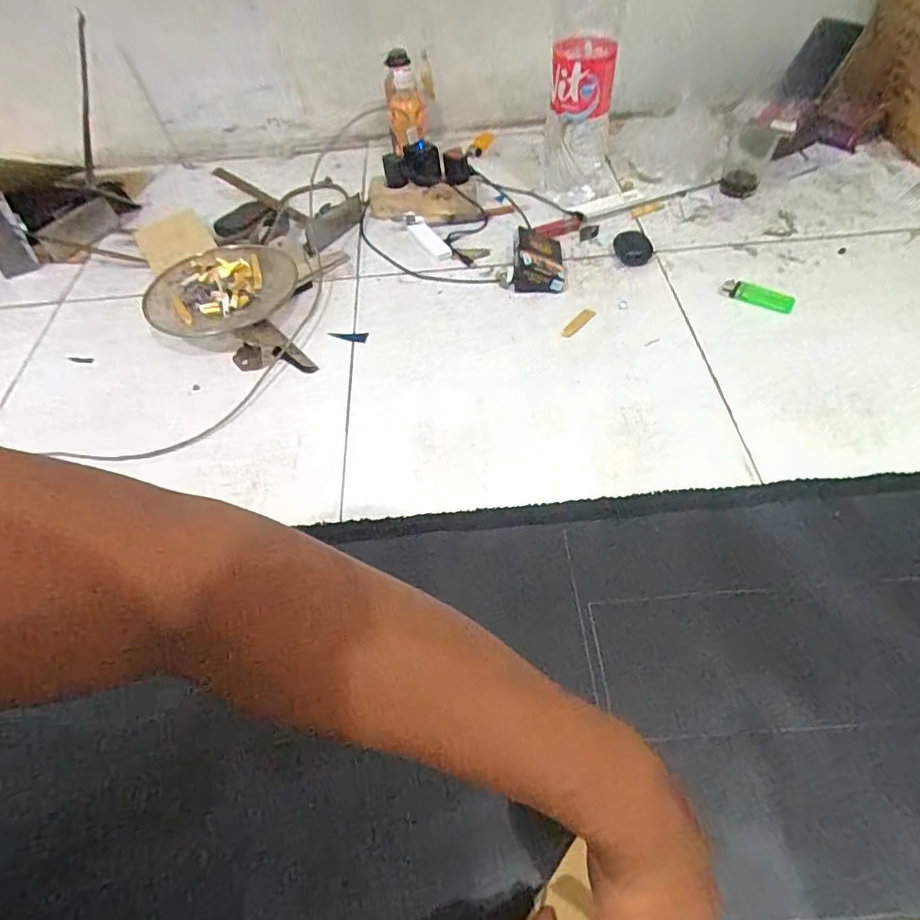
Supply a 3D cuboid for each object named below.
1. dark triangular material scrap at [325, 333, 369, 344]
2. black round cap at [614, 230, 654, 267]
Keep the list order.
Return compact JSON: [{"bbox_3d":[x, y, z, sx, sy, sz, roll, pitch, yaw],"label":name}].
[{"bbox_3d":[-0.139,-0.152,0.688,0.050,0.004,0.014,5,55,8],"label":"dark triangular material scrap"},{"bbox_3d":[0.231,-0.279,0.736,0.046,0.016,0.055,-6,54,0],"label":"black round cap"}]

